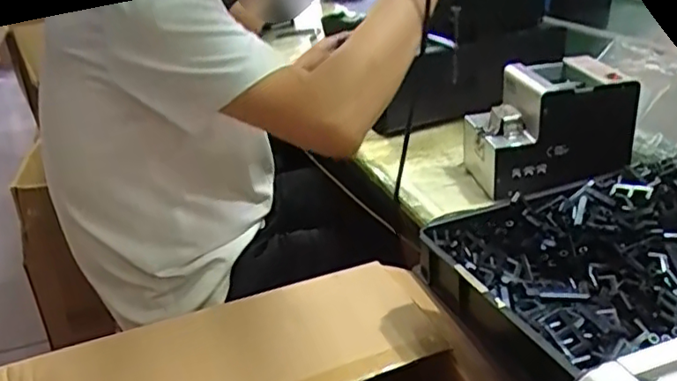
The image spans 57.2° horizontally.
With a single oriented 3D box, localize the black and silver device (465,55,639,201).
[{"bbox_3d":[0.272,-0.088,0.821,0.179,0.132,0.133,-9,27,-10],"label":"black and silver device"}]

